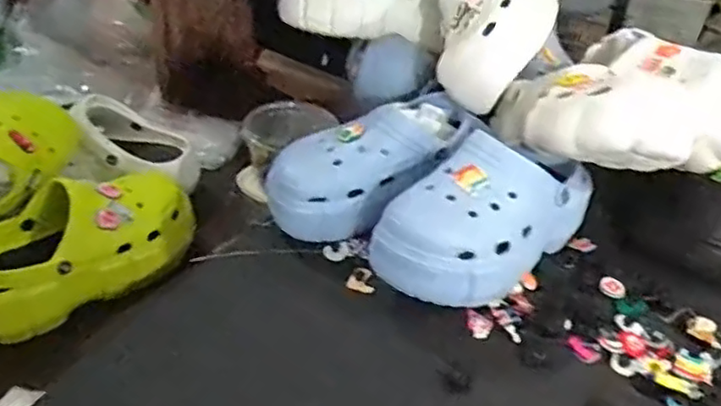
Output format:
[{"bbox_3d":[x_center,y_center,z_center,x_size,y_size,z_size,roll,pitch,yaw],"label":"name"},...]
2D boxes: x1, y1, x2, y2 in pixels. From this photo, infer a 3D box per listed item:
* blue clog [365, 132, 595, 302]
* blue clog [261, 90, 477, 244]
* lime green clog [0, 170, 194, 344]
[{"bbox_3d":[0.123,0.015,0.627,0.242,0.117,0.103,-28,48,-35],"label":"blue clog"},{"bbox_3d":[0.013,-0.046,0.673,0.231,0.083,0.089,-31,46,-10],"label":"blue clog"},{"bbox_3d":[-0.300,0.048,0.715,0.096,0.108,0.256,30,45,30],"label":"lime green clog"}]

